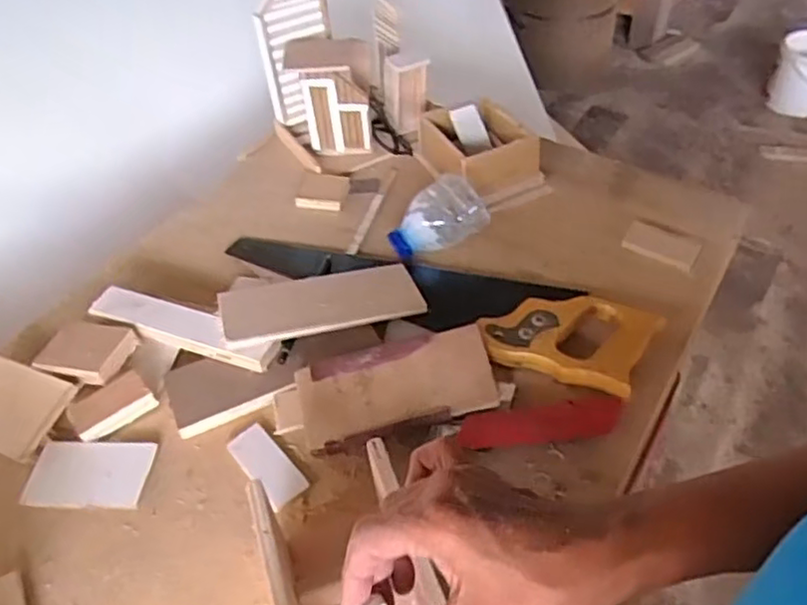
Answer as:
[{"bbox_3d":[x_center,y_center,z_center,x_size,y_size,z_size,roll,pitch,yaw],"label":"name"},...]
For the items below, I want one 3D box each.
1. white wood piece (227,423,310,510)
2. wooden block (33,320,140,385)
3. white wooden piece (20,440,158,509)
[{"bbox_3d":[-0.104,0.123,0.523,0.031,0.009,0.070,-33,53,-23],"label":"white wood piece"},{"bbox_3d":[-0.270,0.041,0.583,0.071,0.011,0.054,13,50,16],"label":"wooden block"},{"bbox_3d":[-0.243,0.132,0.529,0.091,0.009,0.053,-1,47,5],"label":"white wooden piece"}]

